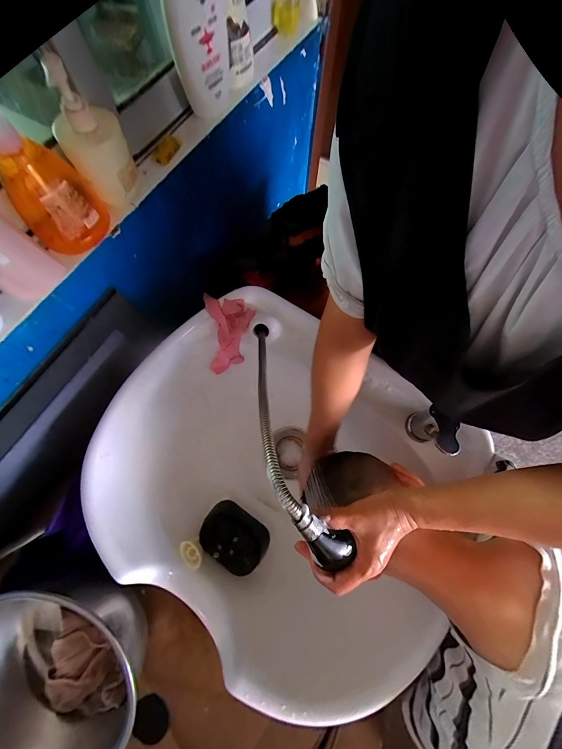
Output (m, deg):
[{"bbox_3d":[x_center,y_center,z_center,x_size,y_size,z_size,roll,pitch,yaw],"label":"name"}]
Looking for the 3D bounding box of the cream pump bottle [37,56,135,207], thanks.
[{"bbox_3d":[-0.247,-0.310,0.360,0.075,0.135,0.070,-22,74,-7],"label":"cream pump bottle"}]

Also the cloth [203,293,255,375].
[{"bbox_3d":[-0.106,-0.073,0.551,0.089,0.040,0.149,5,103,1],"label":"cloth"}]

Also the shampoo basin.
[{"bbox_3d":[-0.004,0.179,0.525,0.584,0.188,0.488,36,75,10],"label":"shampoo basin"}]

